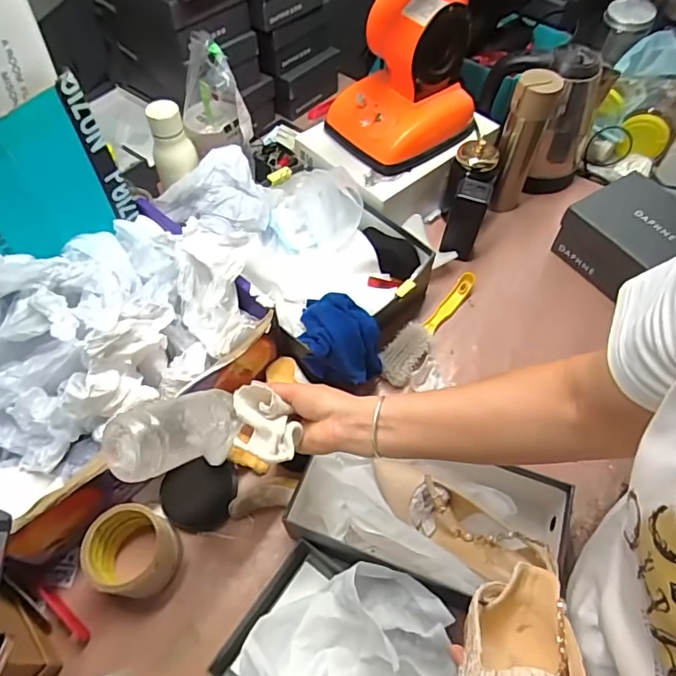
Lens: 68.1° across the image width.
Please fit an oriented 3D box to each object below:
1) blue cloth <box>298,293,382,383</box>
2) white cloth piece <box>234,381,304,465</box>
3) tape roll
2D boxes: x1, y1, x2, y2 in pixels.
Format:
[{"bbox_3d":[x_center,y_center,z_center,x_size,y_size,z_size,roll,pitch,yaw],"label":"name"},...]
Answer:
[{"bbox_3d":[0.004,-0.007,0.688,0.110,0.083,0.121,-1,57,0],"label":"blue cloth"},{"bbox_3d":[-0.070,0.084,0.489,0.058,0.030,0.081,-9,58,-6],"label":"white cloth piece"},{"bbox_3d":[-0.232,0.247,0.574,0.091,0.081,0.086,0,57,0],"label":"tape roll"}]

